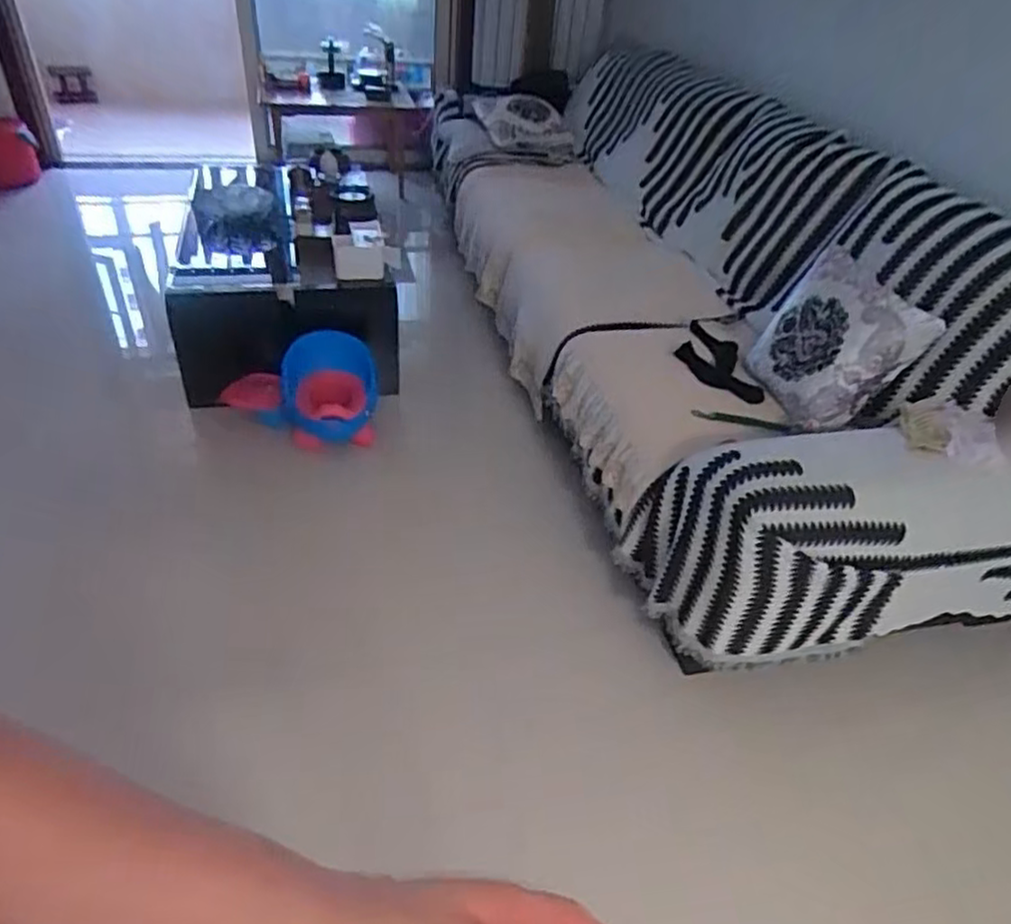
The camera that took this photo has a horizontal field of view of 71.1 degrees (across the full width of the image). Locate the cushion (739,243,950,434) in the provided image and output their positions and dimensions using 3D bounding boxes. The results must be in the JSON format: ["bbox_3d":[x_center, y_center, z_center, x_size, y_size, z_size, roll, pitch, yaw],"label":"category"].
[{"bbox_3d":[0.782,-0.290,1.711,0.118,0.356,0.331,8,39,-33],"label":"cushion"}]

